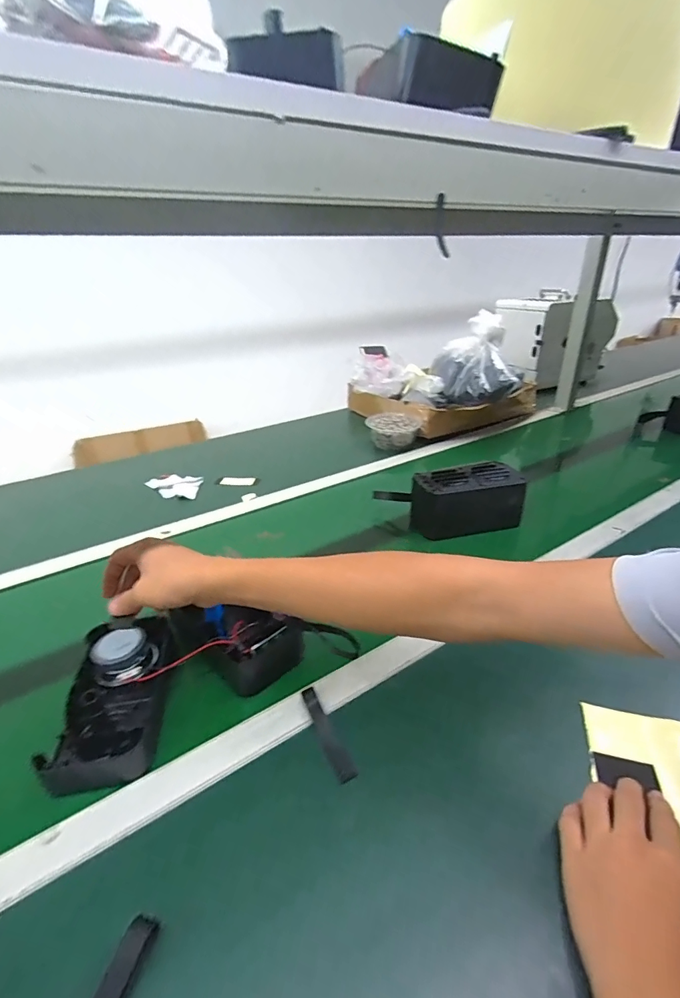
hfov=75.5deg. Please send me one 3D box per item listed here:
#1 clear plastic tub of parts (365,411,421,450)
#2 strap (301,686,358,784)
[{"bbox_3d":[0.132,-0.172,1.115,0.131,0.065,0.141,-3,27,-1],"label":"clear plastic tub of parts"},{"bbox_3d":[-0.014,0.226,0.426,0.020,0.014,0.092,-16,32,-26],"label":"strap"}]

